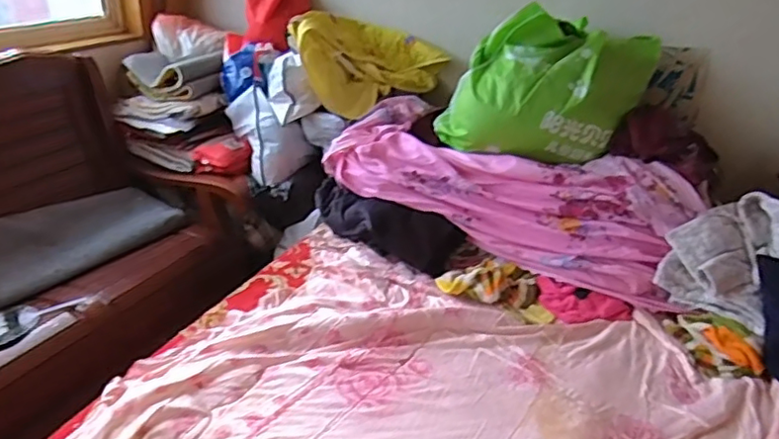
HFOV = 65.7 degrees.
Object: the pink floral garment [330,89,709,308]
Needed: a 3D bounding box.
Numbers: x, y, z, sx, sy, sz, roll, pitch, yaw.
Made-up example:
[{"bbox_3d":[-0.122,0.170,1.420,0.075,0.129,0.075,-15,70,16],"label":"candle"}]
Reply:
[{"bbox_3d":[0.309,-0.071,1.698,1.001,0.262,0.360,15,36,18],"label":"pink floral garment"}]

